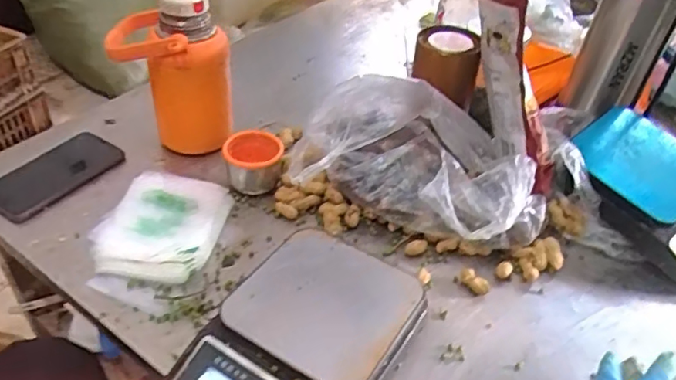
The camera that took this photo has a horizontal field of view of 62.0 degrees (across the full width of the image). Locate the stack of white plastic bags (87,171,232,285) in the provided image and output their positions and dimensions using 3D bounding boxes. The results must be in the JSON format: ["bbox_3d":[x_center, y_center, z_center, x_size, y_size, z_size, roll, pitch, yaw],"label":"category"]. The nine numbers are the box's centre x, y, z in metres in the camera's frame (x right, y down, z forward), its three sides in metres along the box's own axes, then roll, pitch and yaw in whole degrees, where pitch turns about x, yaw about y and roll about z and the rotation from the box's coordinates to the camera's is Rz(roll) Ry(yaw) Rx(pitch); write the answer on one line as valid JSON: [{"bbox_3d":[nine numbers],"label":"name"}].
[{"bbox_3d":[-0.194,0.034,0.624,0.125,0.026,0.159,6,41,2],"label":"stack of white plastic bags"}]

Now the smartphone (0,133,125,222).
[{"bbox_3d":[-0.342,-0.021,0.687,0.074,0.015,0.153,25,45,22],"label":"smartphone"}]

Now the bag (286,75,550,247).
[{"bbox_3d":[0.093,-0.026,0.636,0.276,0.140,0.136,16,42,14],"label":"bag"}]

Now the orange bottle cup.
[{"bbox_3d":[-0.103,-0.034,0.685,0.067,0.056,0.062,3,41,-2],"label":"orange bottle cup"}]

